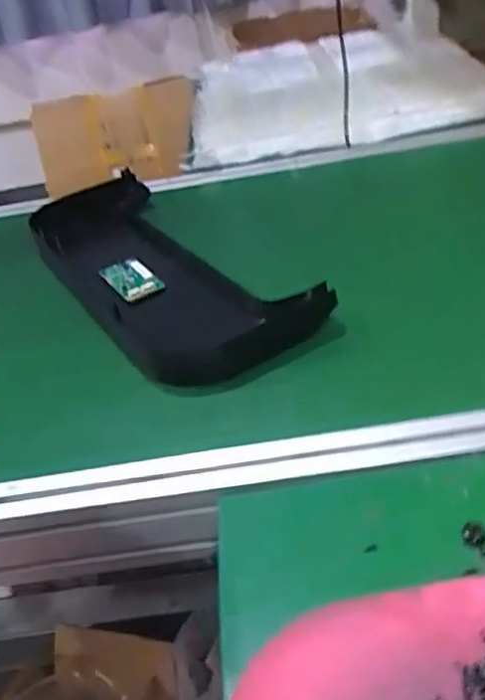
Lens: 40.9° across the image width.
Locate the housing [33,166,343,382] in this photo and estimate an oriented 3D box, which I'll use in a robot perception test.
[{"bbox_3d":[-0.112,-0.101,0.787,0.179,0.084,0.490,-27,39,-20],"label":"housing"}]

